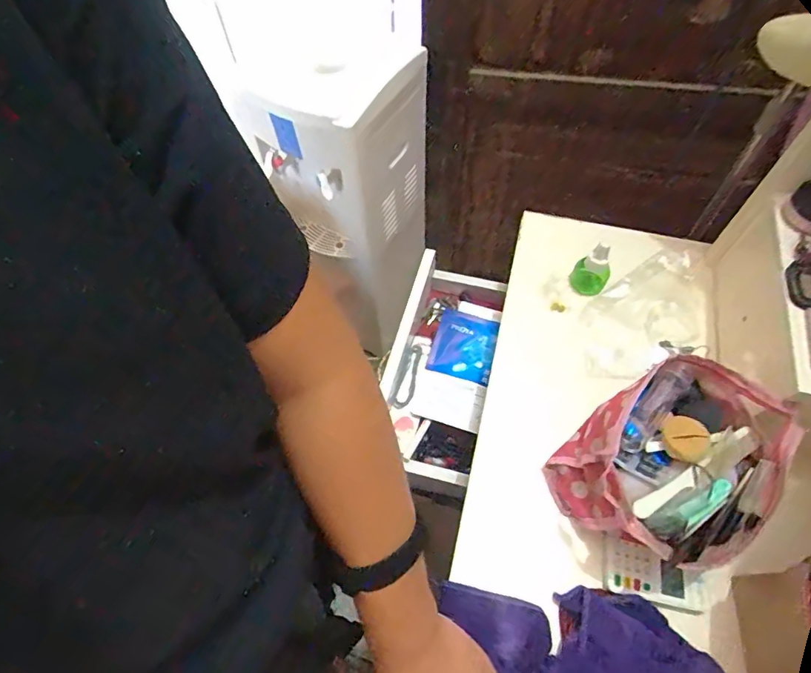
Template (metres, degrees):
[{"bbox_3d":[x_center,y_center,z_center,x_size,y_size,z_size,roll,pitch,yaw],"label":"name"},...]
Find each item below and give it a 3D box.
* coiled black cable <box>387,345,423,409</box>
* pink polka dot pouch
[{"bbox_3d":[0.003,0.057,0.696,0.035,0.011,0.095,15,70,20],"label":"coiled black cable"},{"bbox_3d":[0.251,0.121,0.473,0.164,0.097,0.185,40,68,21],"label":"pink polka dot pouch"}]

